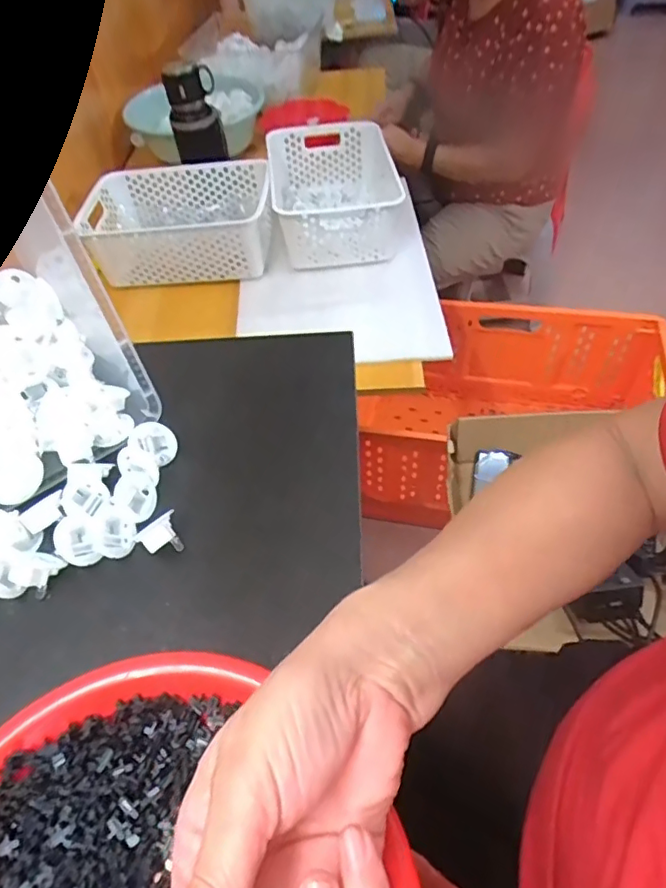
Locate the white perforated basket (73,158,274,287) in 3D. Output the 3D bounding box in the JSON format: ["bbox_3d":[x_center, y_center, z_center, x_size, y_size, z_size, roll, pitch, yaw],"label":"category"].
[{"bbox_3d":[-0.265,-0.389,0.997,0.314,0.100,0.215,-3,51,2],"label":"white perforated basket"}]

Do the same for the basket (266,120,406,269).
[{"bbox_3d":[0.000,-0.454,1.033,0.215,0.113,0.325,-8,51,-2],"label":"basket"}]

